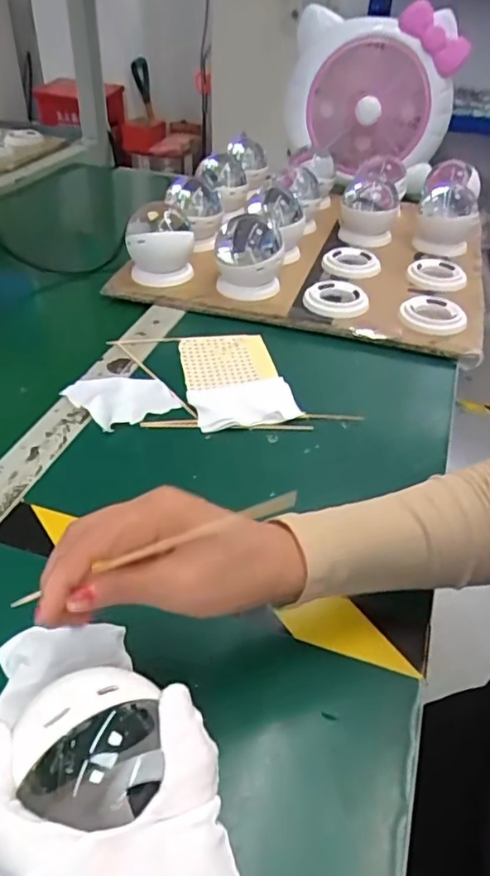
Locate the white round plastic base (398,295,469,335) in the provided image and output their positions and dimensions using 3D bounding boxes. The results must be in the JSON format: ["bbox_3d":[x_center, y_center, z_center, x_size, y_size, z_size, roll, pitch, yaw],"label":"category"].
[{"bbox_3d":[0.203,-0.136,0.635,0.069,0.018,0.055,17,41,15],"label":"white round plastic base"}]

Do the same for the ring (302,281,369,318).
[{"bbox_3d":[0.099,-0.153,0.656,0.067,0.015,0.072,1,40,-1],"label":"ring"}]

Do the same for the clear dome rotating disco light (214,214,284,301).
[{"bbox_3d":[0.004,-0.194,0.648,0.071,0.085,0.076,2,40,1],"label":"clear dome rotating disco light"}]

